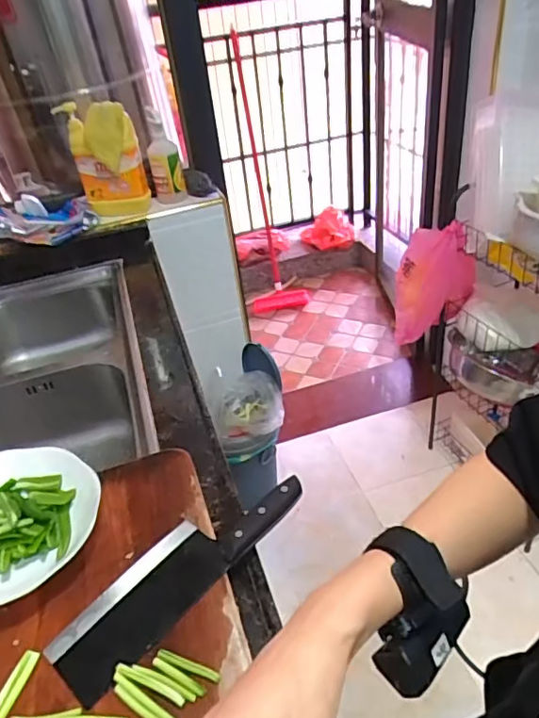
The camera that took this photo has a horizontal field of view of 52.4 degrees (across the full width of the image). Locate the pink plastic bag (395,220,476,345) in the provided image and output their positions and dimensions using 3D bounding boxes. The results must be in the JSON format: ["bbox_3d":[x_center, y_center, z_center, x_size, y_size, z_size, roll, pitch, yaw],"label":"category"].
[{"bbox_3d":[0.423,-0.194,1.415,0.189,0.294,0.088,7,39,19],"label":"pink plastic bag"}]

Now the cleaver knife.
[{"bbox_3d":[-0.089,0.210,0.568,0.085,0.019,0.285,26,48,37],"label":"cleaver knife"}]

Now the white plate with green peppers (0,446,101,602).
[{"bbox_3d":[-0.294,0.187,0.608,0.195,0.046,0.189,-5,36,4],"label":"white plate with green peppers"}]

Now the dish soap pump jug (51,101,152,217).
[{"bbox_3d":[-0.403,-0.488,1.324,0.177,0.235,0.109,-3,37,6],"label":"dish soap pump jug"}]

